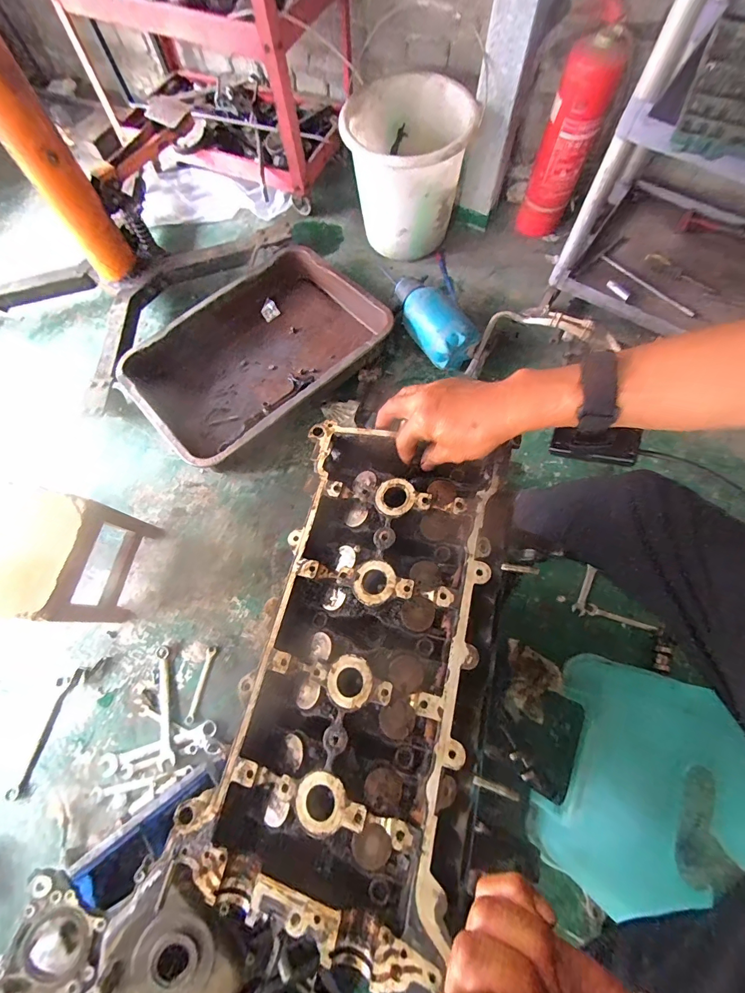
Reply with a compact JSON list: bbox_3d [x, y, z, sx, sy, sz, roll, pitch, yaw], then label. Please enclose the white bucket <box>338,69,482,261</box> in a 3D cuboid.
[{"bbox_3d":[0.095,-0.871,1.079,0.309,0.304,0.309,-1,69,1],"label":"white bucket"}]

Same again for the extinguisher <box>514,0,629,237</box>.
[{"bbox_3d":[0.508,-0.929,1.027,0.133,0.443,0.138,22,72,10],"label":"extinguisher"}]

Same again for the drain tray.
[{"bbox_3d":[-0.300,-0.384,1.030,0.462,0.121,0.639,40,75,15],"label":"drain tray"}]

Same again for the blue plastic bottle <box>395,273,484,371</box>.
[{"bbox_3d":[0.150,-0.454,1.027,0.109,0.107,0.274,-35,72,-11],"label":"blue plastic bottle"}]

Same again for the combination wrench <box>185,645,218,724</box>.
[{"bbox_3d":[-0.360,0.393,0.826,0.021,0.005,0.151,10,70,5],"label":"combination wrench"}]

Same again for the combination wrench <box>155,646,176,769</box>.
[{"bbox_3d":[-0.425,0.424,0.808,0.034,0.013,0.223,-13,70,-3],"label":"combination wrench"}]

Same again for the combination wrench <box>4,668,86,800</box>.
[{"bbox_3d":[-0.659,0.470,0.796,0.033,0.016,0.237,14,70,7],"label":"combination wrench"}]

